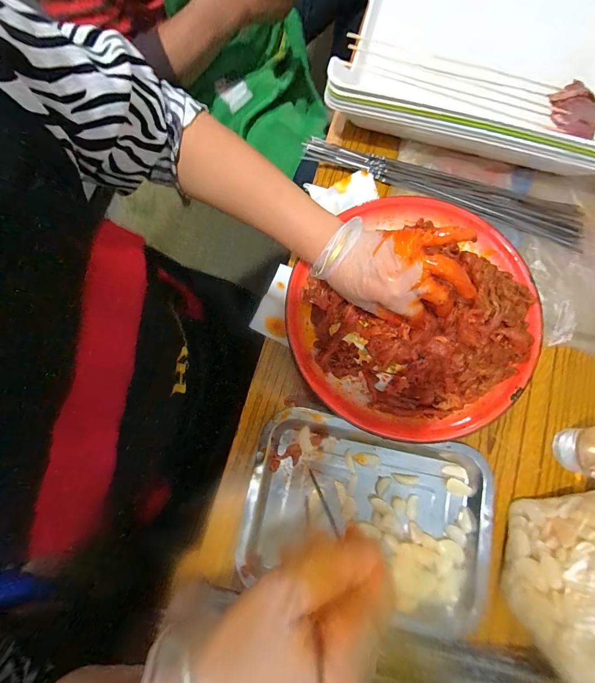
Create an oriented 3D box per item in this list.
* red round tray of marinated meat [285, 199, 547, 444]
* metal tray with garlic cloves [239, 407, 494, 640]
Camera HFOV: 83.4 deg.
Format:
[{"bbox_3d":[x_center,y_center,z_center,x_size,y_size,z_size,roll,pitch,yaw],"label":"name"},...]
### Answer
[{"bbox_3d":[0.141,-0.032,0.380,0.290,0.072,0.267,0,79,0],"label":"red round tray of marinated meat"},{"bbox_3d":[0.073,0.184,0.356,0.250,0.030,0.177,13,79,2],"label":"metal tray with garlic cloves"}]

